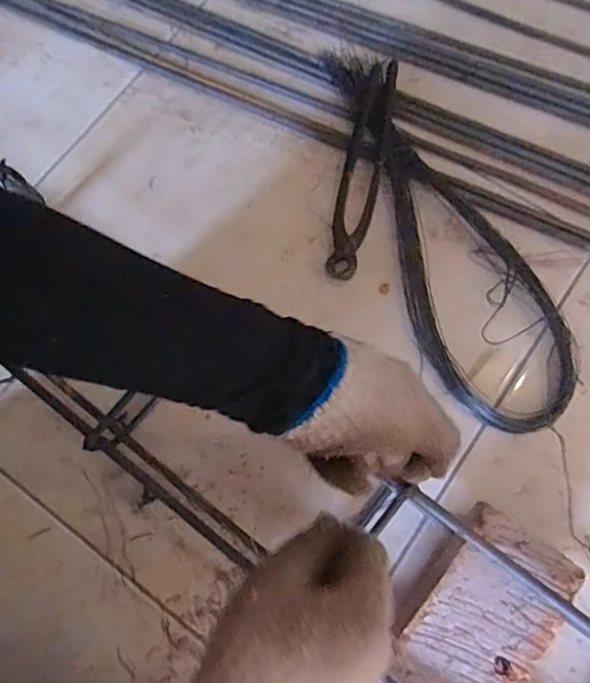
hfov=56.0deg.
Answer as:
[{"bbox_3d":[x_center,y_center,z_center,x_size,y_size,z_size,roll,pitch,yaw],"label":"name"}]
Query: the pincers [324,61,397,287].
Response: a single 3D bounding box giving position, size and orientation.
[{"bbox_3d":[0.066,-0.171,0.538,0.034,0.016,0.227,12,74,5],"label":"pincers"}]

